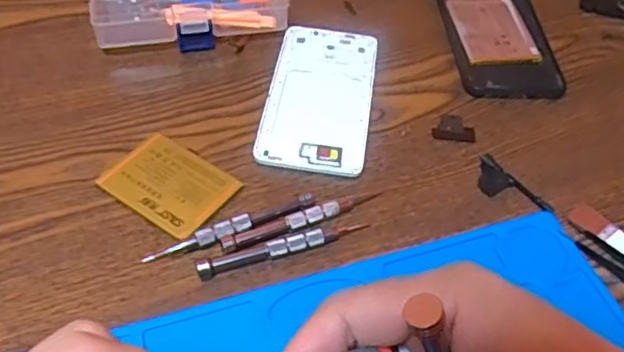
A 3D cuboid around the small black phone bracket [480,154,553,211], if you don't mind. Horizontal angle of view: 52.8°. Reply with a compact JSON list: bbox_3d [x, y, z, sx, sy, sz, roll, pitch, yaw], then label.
[{"bbox_3d":[0.125,0.008,0.405,0.024,0.004,0.056,-30,58,-26],"label":"small black phone bracket"}]

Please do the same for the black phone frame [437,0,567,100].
[{"bbox_3d":[0.149,-0.130,0.521,0.079,0.010,0.183,1,50,-3],"label":"black phone frame"}]

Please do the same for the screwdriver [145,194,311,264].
[{"bbox_3d":[-0.046,0.030,0.367,0.104,0.008,0.012,-19,54,-19],"label":"screwdriver"}]

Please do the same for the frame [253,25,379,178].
[{"bbox_3d":[0.007,-0.059,0.451,0.074,0.006,0.149,8,50,3],"label":"frame"}]

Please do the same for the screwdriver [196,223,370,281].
[{"bbox_3d":[-0.015,0.041,0.361,0.101,0.010,0.010,-14,52,-15],"label":"screwdriver"}]

